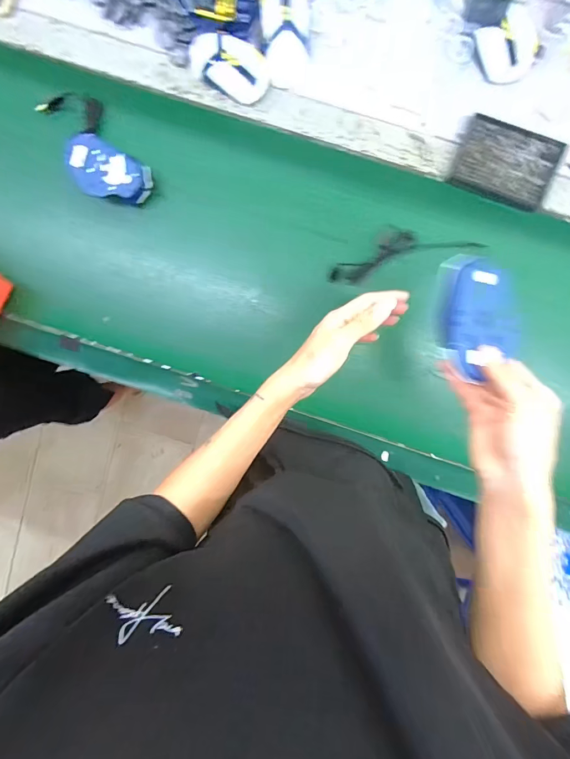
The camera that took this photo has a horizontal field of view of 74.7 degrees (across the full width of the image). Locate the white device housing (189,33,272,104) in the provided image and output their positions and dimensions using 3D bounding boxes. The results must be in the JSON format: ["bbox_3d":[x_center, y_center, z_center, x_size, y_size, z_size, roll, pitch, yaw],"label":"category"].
[{"bbox_3d":[-0.079,-0.453,0.534,0.119,0.033,0.064,37,96,0],"label":"white device housing"}]

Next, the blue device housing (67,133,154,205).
[{"bbox_3d":[-0.266,-0.309,0.564,0.119,0.043,0.079,31,96,0],"label":"blue device housing"}]

